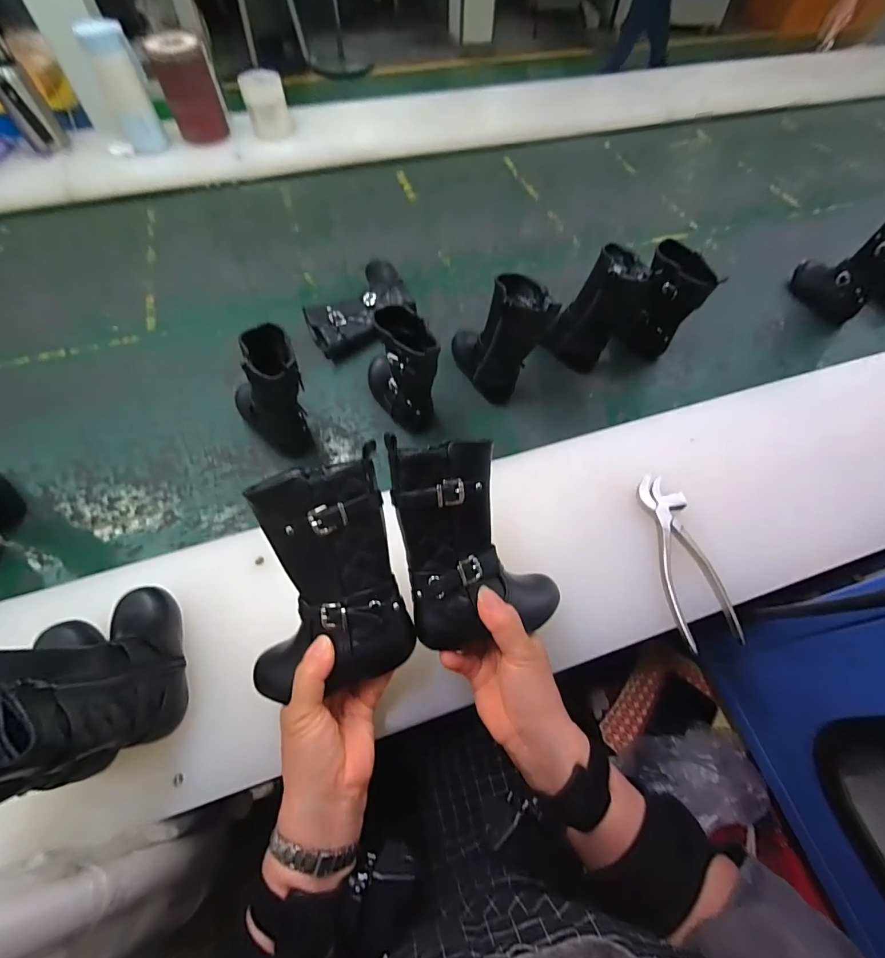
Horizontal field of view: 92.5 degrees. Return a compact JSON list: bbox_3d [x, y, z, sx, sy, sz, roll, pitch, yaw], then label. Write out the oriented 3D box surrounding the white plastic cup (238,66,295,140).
[{"bbox_3d":[-0.379,-0.807,0.918,0.088,0.093,0.088,-14,62,-9],"label":"white plastic cup"}]

